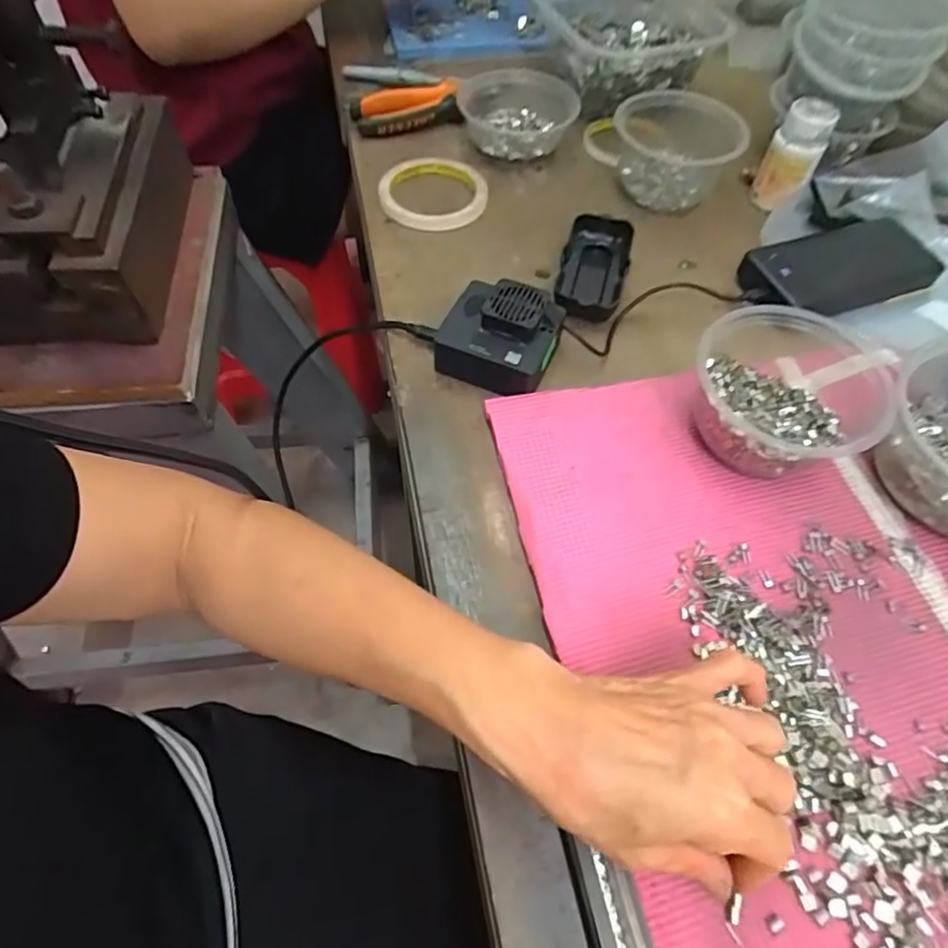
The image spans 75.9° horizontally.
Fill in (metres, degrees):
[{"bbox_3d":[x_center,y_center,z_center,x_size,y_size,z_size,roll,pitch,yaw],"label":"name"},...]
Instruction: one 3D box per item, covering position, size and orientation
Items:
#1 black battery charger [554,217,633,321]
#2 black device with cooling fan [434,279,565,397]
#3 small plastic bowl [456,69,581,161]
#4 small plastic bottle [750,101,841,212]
[{"bbox_3d":[0.098,-0.168,0.497,0.052,0.024,0.111,12,58,4],"label":"black battery charger"},{"bbox_3d":[0.018,-0.099,0.441,0.081,0.043,0.072,21,59,11],"label":"black device with cooling fan"},{"bbox_3d":[0.042,-0.355,0.605,0.113,0.041,0.104,0,58,-1],"label":"small plastic bowl"},{"bbox_3d":[0.287,-0.285,0.546,0.044,0.088,0.042,36,53,20],"label":"small plastic bottle"}]

